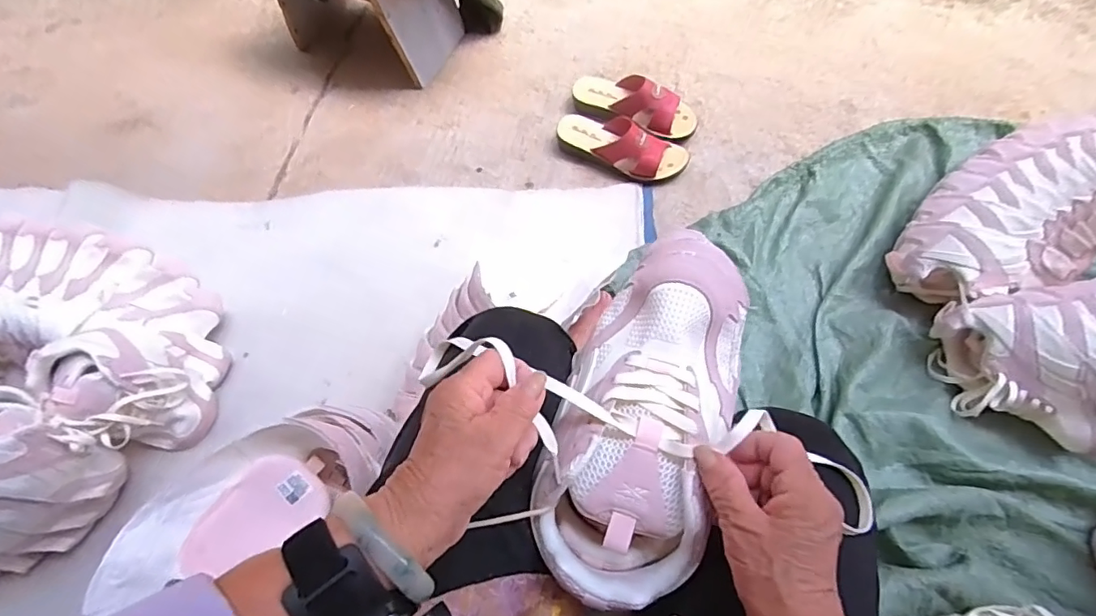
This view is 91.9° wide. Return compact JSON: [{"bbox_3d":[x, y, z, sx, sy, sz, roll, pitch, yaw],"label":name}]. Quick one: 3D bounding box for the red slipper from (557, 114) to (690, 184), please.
[{"bbox_3d":[0.127,-0.289,0.920,0.228,0.078,0.086,27,69,13],"label":"red slipper"}]

